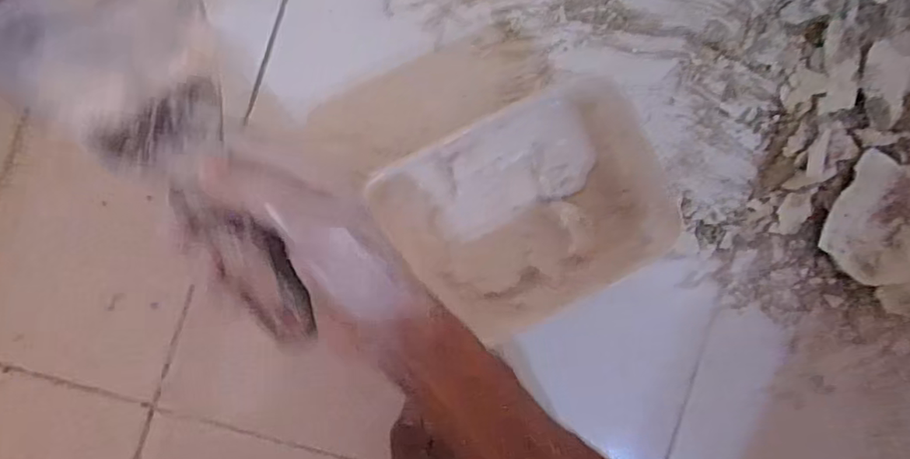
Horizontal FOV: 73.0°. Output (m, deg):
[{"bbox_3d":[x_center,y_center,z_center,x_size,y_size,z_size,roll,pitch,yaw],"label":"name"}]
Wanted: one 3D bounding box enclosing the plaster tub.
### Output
[{"bbox_3d":[0.056,-0.015,0.453,0.209,0.063,0.144,-27,96,-5],"label":"plaster tub"}]

